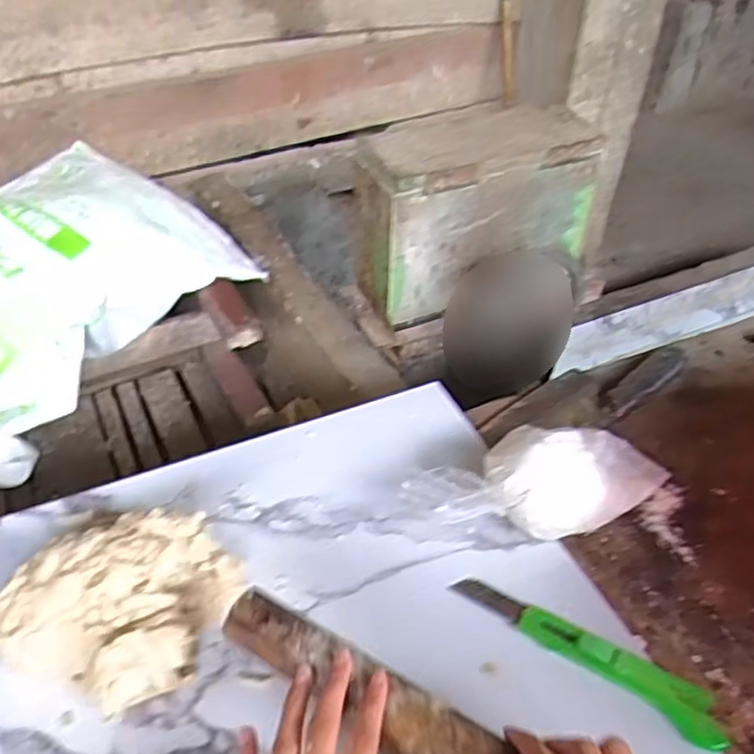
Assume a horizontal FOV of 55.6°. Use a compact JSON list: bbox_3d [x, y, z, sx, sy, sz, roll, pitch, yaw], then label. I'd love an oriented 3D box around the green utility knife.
[{"bbox_3d":[0.144,0.187,0.494,0.190,0.015,0.038,26,46,23],"label":"green utility knife"}]

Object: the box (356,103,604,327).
[{"bbox_3d":[0.143,-0.254,1.069,0.345,0.227,0.146,-17,46,-22],"label":"box"}]

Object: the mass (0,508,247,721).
[{"bbox_3d":[-0.180,0.146,0.499,0.140,0.061,0.142,17,43,15],"label":"mass"}]

